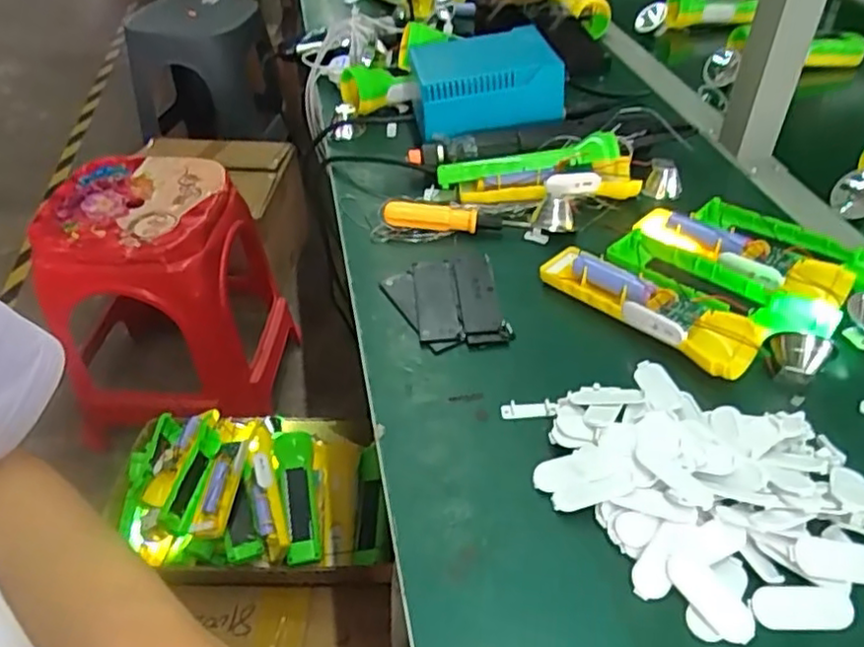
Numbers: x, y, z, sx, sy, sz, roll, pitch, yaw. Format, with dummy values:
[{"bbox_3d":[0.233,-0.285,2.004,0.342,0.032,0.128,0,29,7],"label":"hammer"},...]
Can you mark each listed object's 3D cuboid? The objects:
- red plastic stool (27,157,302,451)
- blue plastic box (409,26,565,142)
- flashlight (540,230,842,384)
[{"bbox_3d":[-0.499,-0.060,1.264,0.338,0.401,0.320,0,43,2],"label":"red plastic stool"},{"bbox_3d":[0.054,-0.245,0.661,0.141,0.070,0.128,-5,43,-3],"label":"blue plastic box"},{"bbox_3d":[0.183,-0.016,0.483,0.193,0.037,0.094,32,52,31],"label":"flashlight"}]

